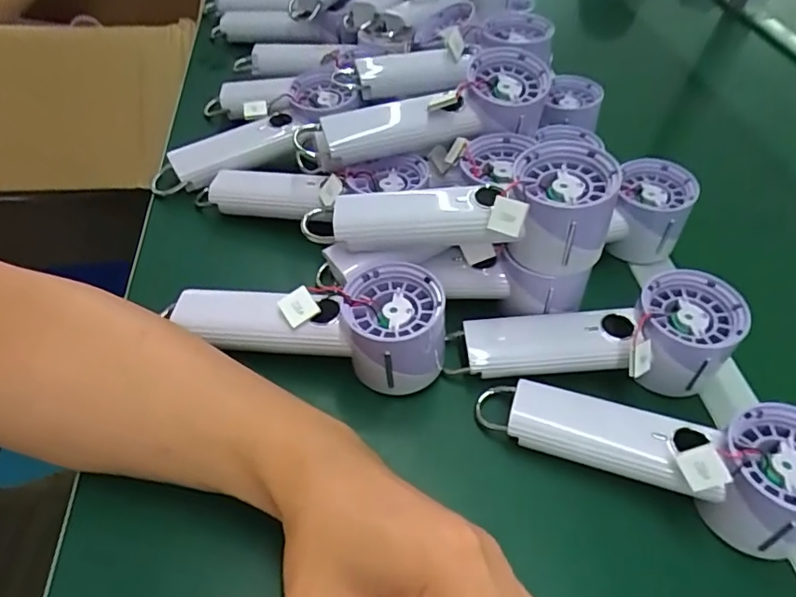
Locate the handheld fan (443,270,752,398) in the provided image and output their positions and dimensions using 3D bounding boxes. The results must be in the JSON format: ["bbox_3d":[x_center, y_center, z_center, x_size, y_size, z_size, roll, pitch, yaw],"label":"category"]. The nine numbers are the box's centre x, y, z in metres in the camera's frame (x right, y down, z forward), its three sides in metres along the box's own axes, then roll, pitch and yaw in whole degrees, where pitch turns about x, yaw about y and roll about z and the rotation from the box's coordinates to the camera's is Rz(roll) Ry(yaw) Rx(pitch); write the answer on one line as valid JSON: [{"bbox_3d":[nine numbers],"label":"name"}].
[{"bbox_3d":[0.130,0.030,0.359,0.188,0.055,0.063,-6,49,5],"label":"handheld fan"}]

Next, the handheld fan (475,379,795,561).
[{"bbox_3d":[0.145,0.088,0.314,0.197,0.062,0.064,10,48,22],"label":"handheld fan"}]

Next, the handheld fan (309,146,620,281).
[{"bbox_3d":[0.034,-0.047,0.340,0.185,0.084,0.064,0,50,-6],"label":"handheld fan"}]

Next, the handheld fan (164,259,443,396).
[{"bbox_3d":[-0.058,0.007,0.341,0.176,0.051,0.059,12,49,4],"label":"handheld fan"}]

